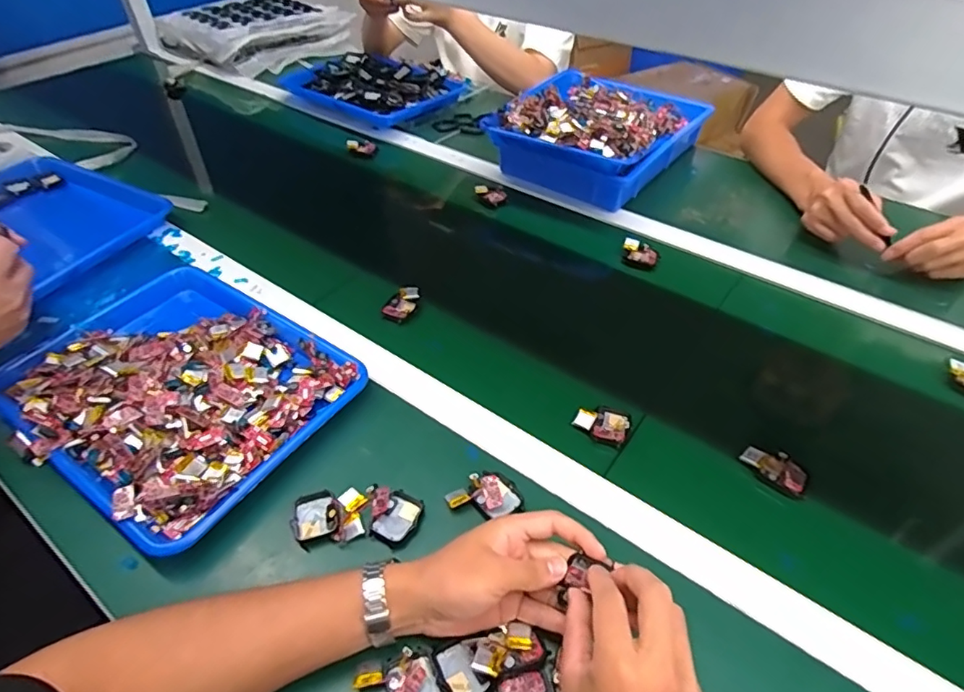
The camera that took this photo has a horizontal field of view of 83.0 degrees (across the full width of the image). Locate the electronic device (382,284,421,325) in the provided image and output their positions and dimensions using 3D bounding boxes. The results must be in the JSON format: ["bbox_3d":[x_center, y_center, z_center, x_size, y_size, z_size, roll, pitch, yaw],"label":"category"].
[{"bbox_3d":[-0.097,-0.054,0.681,0.037,0.015,0.060,12,47,12],"label":"electronic device"}]

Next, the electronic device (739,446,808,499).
[{"bbox_3d":[0.278,0.115,0.516,0.058,0.011,0.035,30,53,27],"label":"electronic device"}]

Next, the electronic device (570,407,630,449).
[{"bbox_3d":[0.123,0.079,0.556,0.052,0.014,0.045,24,50,22],"label":"electronic device"}]

